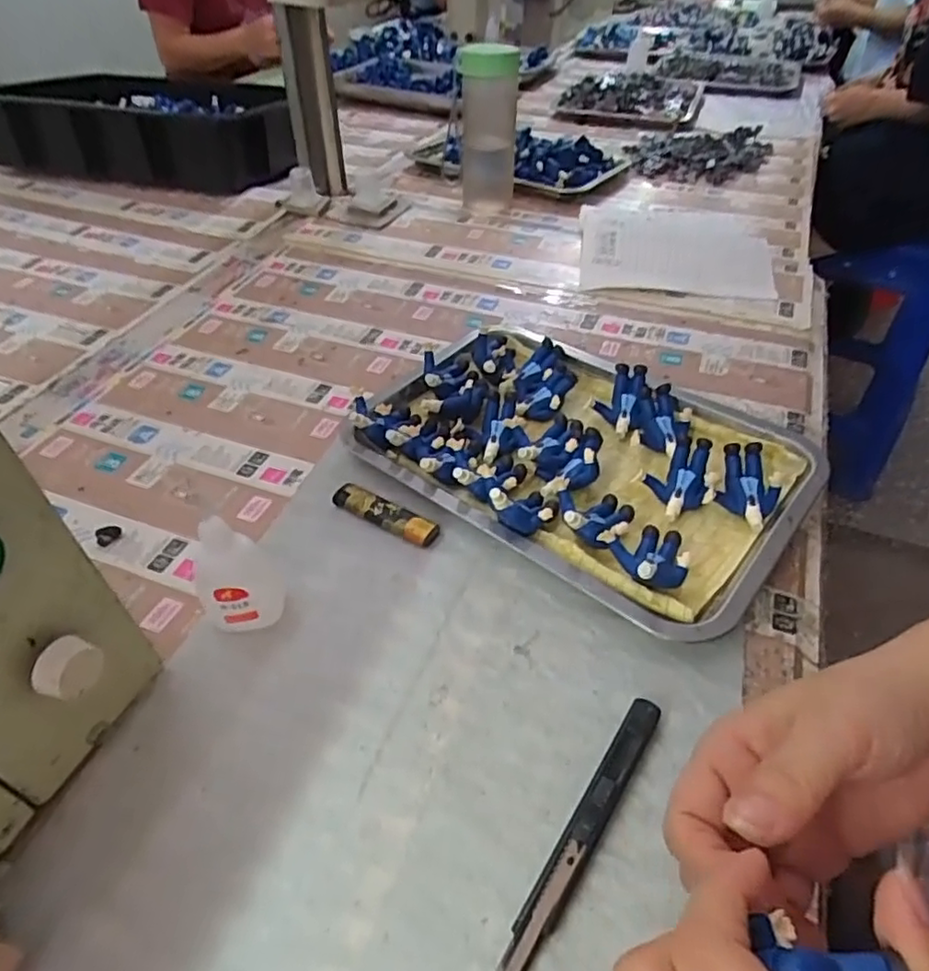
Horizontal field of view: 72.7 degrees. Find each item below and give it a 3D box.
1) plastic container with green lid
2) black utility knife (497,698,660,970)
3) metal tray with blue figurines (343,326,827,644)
[{"bbox_3d":[0.030,-0.454,0.798,0.071,0.170,0.068,5,44,5],"label":"plastic container with green lid"},{"bbox_3d":[0.054,0.158,0.289,0.014,0.009,0.142,26,51,25],"label":"black utility knife"},{"bbox_3d":[0.076,-0.032,0.467,0.321,0.032,0.215,30,53,28],"label":"metal tray with blue figurines"}]

